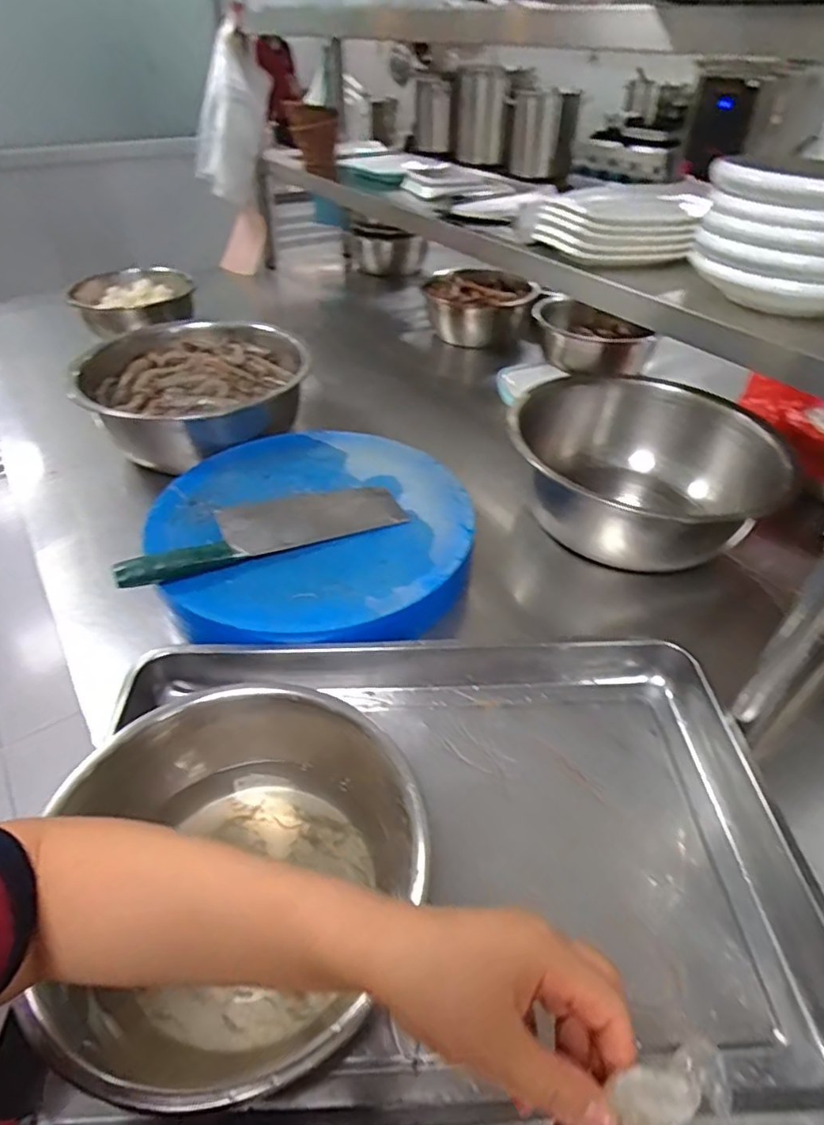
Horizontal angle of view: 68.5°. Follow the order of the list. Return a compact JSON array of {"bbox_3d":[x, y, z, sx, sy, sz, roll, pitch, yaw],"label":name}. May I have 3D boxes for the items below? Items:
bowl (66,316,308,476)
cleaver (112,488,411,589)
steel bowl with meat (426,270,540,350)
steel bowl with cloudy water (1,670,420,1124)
[{"bbox_3d":[-0.354,-0.290,1.022,0.354,0.123,0.315,-3,42,-4],"label":"bowl"},{"bbox_3d":[-0.183,-0.052,0.751,0.340,0.034,0.108,-16,45,-18],"label":"cleaver"},{"bbox_3d":[0.162,-0.619,1.476,0.260,0.115,0.212,-3,42,-4],"label":"steel bowl with meat"},{"bbox_3d":[-0.125,0.239,0.470,0.260,0.110,0.271,-13,44,-15],"label":"steel bowl with cloudy water"}]

